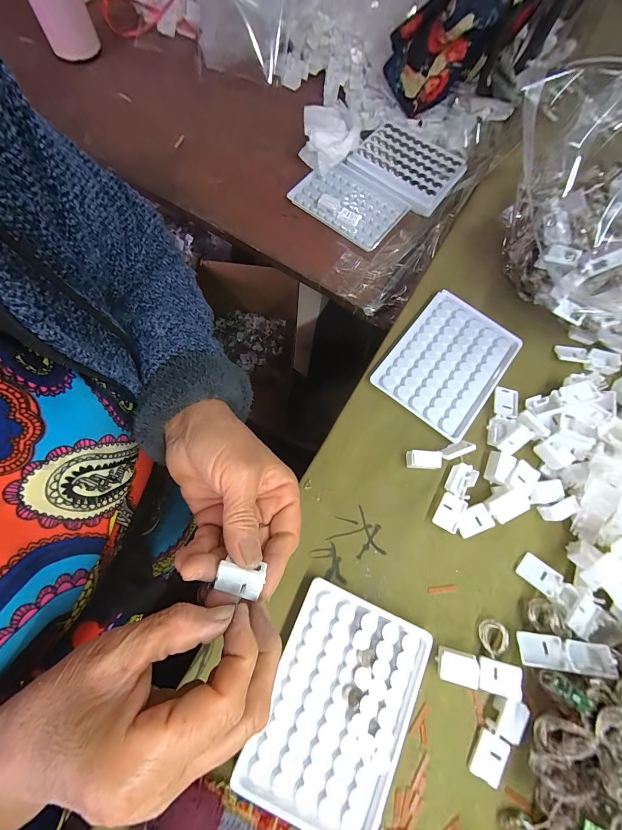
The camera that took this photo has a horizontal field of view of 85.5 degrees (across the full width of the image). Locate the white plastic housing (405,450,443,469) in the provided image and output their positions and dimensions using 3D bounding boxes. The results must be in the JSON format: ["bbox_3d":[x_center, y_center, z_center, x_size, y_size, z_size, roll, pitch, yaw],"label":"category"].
[{"bbox_3d":[0.093,0.037,0.278,0.027,0.015,0.014,8,70,1],"label":"white plastic housing"}]

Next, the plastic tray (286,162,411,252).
[{"bbox_3d":[0.047,-0.263,0.417,0.125,0.019,0.083,37,74,8],"label":"plastic tray"}]

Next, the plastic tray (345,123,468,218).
[{"bbox_3d":[0.121,-0.314,0.429,0.124,0.026,0.090,35,73,10],"label":"plastic tray"}]

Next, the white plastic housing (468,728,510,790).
[{"bbox_3d":[0.122,0.233,0.227,0.024,0.004,0.027,30,72,9],"label":"white plastic housing"}]

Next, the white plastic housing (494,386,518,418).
[{"bbox_3d":[0.176,-0.012,0.301,0.021,0.004,0.028,16,70,4],"label":"white plastic housing"}]

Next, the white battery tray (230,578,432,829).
[{"bbox_3d":[0.018,0.195,0.226,0.091,0.011,0.129,24,71,7],"label":"white battery tray"}]

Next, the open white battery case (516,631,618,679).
[{"bbox_3d":[0.174,0.165,0.232,0.055,0.009,0.020,1,52,11],"label":"open white battery case"}]

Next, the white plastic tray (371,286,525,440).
[{"bbox_3d":[0.127,-0.050,0.312,0.093,0.007,0.126,37,73,11],"label":"white plastic tray"}]

